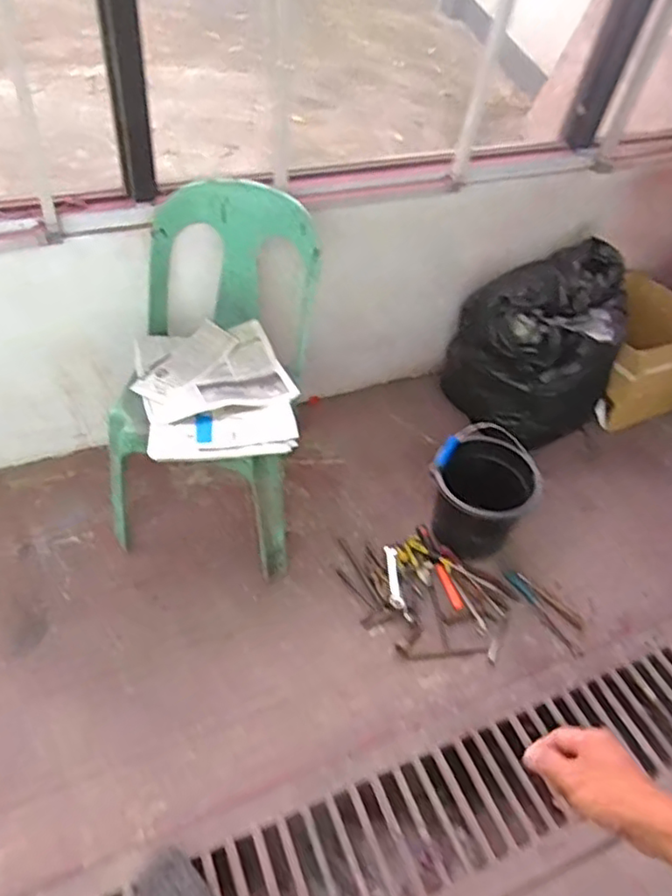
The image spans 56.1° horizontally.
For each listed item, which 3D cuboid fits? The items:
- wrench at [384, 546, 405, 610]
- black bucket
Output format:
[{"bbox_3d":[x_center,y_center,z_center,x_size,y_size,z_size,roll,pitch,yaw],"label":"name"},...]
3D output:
[{"bbox_3d":[0.145,0.321,1.576,0.033,0.009,0.171,0,51,-7],"label":"wrench"},{"bbox_3d":[0.364,0.116,1.604,0.249,0.264,0.206,27,50,14],"label":"black bucket"}]

